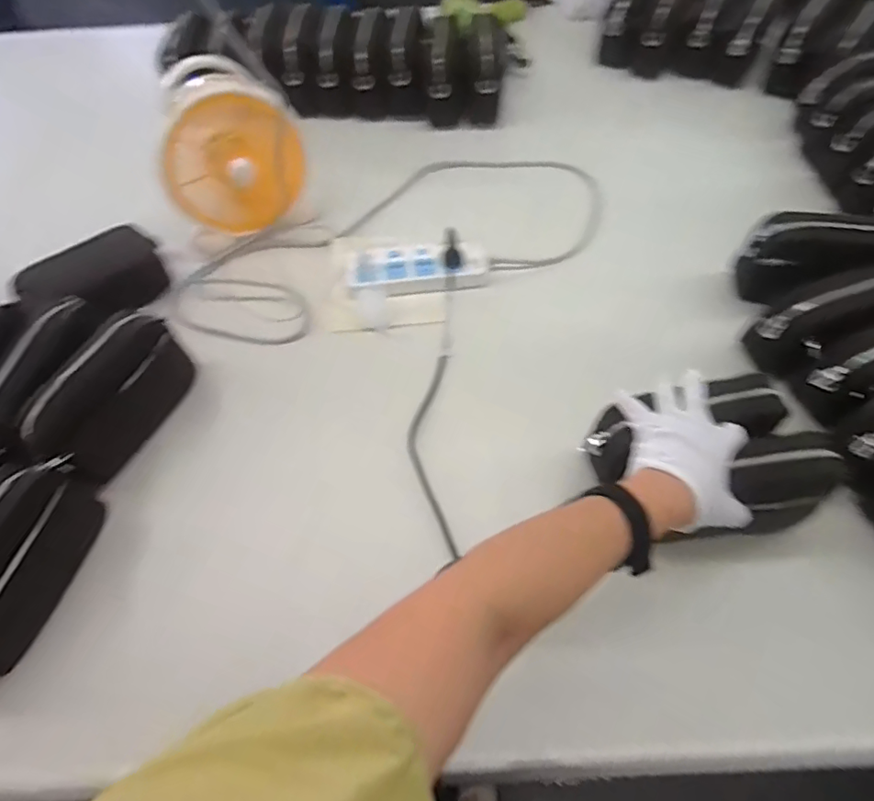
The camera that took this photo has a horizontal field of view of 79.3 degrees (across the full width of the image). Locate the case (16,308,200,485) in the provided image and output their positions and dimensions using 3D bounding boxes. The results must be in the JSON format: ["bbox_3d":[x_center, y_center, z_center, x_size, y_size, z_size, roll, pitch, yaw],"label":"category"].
[{"bbox_3d":[-0.393,-0.004,0.642,0.065,0.120,0.201,22,63,14],"label":"case"}]

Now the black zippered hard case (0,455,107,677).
[{"bbox_3d":[-0.447,0.175,0.555,0.068,0.131,0.221,11,60,8],"label":"black zippered hard case"}]

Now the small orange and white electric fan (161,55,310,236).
[{"bbox_3d":[-0.295,-0.349,0.771,0.197,0.239,0.114,-23,61,-12],"label":"small orange and white electric fan"}]

